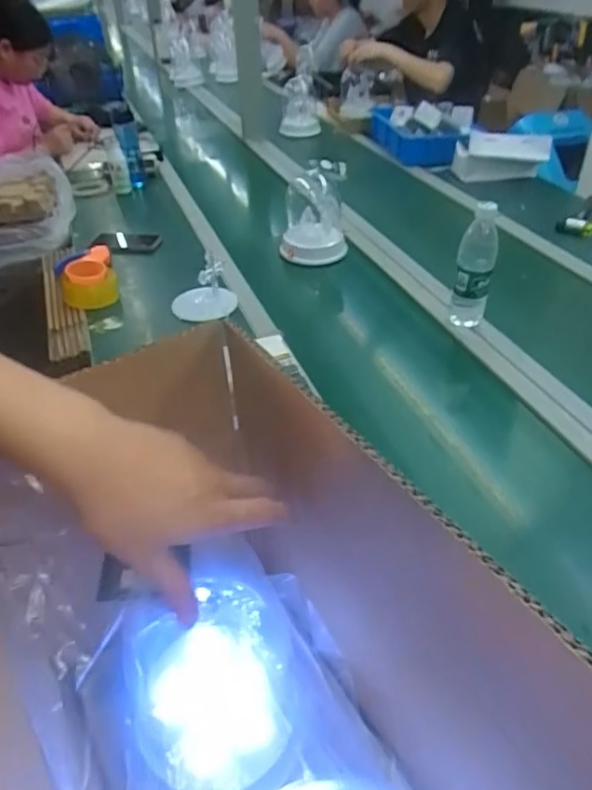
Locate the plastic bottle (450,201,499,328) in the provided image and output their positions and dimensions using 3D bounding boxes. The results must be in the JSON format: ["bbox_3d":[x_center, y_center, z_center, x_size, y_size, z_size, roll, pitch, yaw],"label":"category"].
[{"bbox_3d":[0.334,-0.233,1.078,0.069,0.225,0.055,12,41,15],"label":"plastic bottle"}]

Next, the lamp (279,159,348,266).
[{"bbox_3d":[0.042,-0.443,1.384,0.154,0.202,0.154,0,39,1],"label":"lamp"}]

